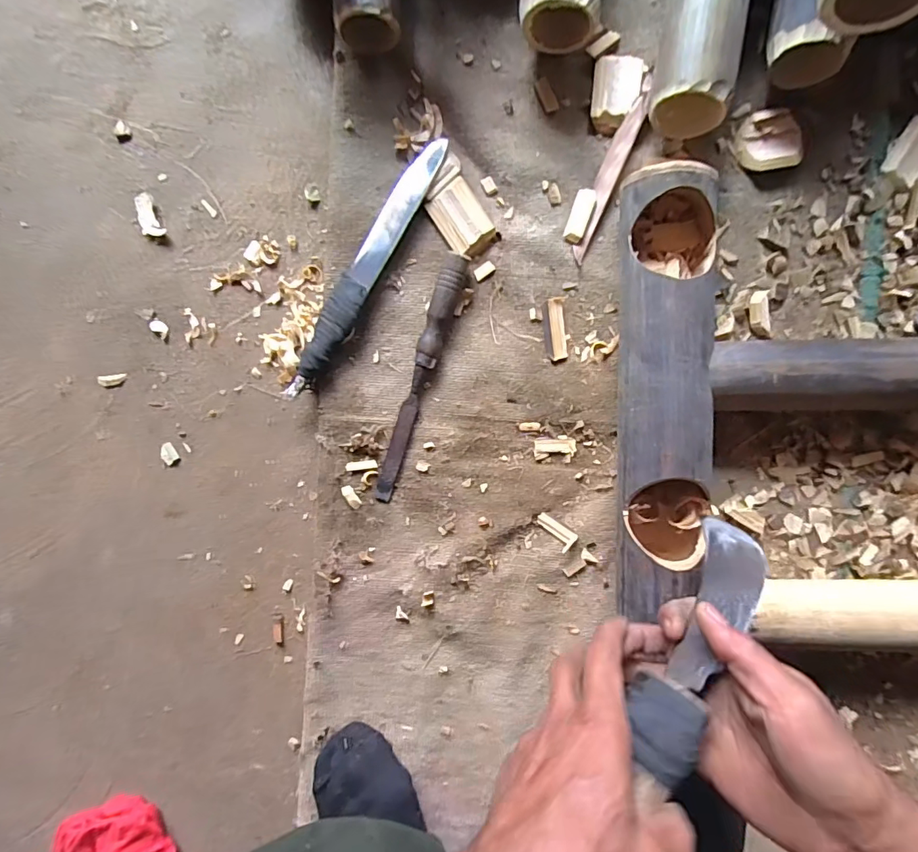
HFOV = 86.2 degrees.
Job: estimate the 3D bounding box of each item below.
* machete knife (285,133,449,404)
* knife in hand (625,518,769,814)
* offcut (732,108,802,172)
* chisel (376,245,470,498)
[{"bbox_3d":[-0.090,-0.150,0.470,0.033,0.023,0.275,29,94,1],"label":"machete knife"},{"bbox_3d":[0.154,0.140,0.320,0.034,0.044,0.186,38,65,1],"label":"knife in hand"},{"bbox_3d":[0.288,-0.264,0.453,0.056,0.016,0.054,-6,92,3],"label":"offcut"},{"bbox_3d":[-0.038,-0.043,0.472,0.025,0.022,0.244,18,93,2],"label":"chisel"}]

